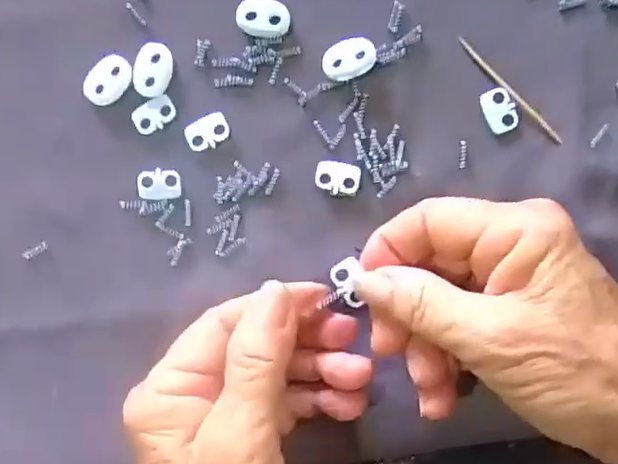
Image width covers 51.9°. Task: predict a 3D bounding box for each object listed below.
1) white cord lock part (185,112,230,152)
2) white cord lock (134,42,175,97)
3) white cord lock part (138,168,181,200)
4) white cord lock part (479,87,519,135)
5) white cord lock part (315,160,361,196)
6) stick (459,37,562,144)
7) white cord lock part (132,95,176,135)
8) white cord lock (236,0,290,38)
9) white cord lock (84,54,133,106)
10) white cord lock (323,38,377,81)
[{"bbox_3d":[-0.043,-0.043,0.270,0.019,0.004,0.013,-22,91,1],"label":"white cord lock part"},{"bbox_3d":[-0.066,-0.069,0.269,0.015,0.004,0.022,16,92,0],"label":"white cord lock"},{"bbox_3d":[-0.064,-0.020,0.271,0.018,0.004,0.013,3,91,0],"label":"white cord lock part"},{"bbox_3d":[0.081,-0.051,0.266,0.014,0.004,0.019,-17,91,1],"label":"white cord lock part"},{"bbox_3d":[0.012,-0.023,0.269,0.019,0.004,0.014,7,92,0],"label":"white cord lock part"},{"bbox_3d":[0.084,-0.059,0.266,0.004,0.004,0.059,-44,91,1],"label":"stick"},{"bbox_3d":[-0.066,-0.050,0.269,0.018,0.004,0.013,-24,91,1],"label":"white cord lock part"},{"bbox_3d":[-0.019,-0.090,0.267,0.022,0.004,0.015,5,91,0],"label":"white cord lock"},{"bbox_3d":[-0.085,-0.064,0.269,0.016,0.004,0.023,39,91,-1],"label":"white cord lock"},{"bbox_3d":[0.017,-0.072,0.264,0.022,0.004,0.015,-15,99,14],"label":"white cord lock"}]

